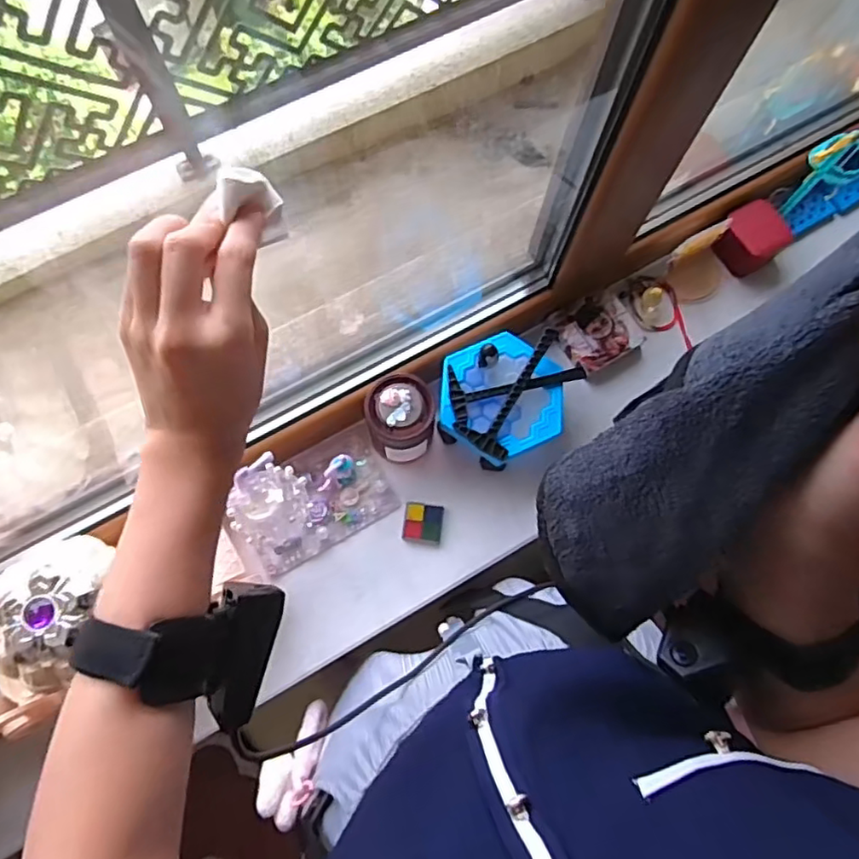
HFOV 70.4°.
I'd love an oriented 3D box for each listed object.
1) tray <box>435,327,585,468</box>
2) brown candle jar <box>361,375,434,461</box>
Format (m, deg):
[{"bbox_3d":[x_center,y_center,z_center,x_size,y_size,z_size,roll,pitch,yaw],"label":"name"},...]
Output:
[{"bbox_3d":[0.076,-0.032,0.624,0.137,0.082,0.119,-28,78,-9],"label":"tray"},{"bbox_3d":[-0.029,-0.009,0.602,0.063,0.102,0.066,0,75,-2],"label":"brown candle jar"}]

